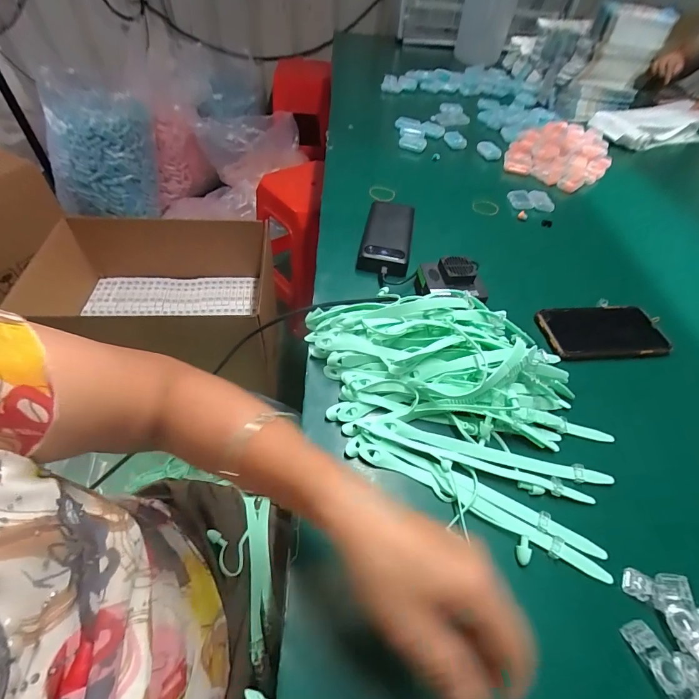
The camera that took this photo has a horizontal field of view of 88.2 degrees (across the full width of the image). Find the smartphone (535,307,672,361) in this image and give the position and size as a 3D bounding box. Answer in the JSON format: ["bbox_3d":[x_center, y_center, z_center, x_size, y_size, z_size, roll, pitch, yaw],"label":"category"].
[{"bbox_3d":[0.328,-0.023,0.473,0.153,0.011,0.080,-1,52,-7],"label":"smartphone"}]

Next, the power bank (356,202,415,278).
[{"bbox_3d":[0.060,-0.177,0.553,0.071,0.030,0.150,11,51,3],"label":"power bank"}]

